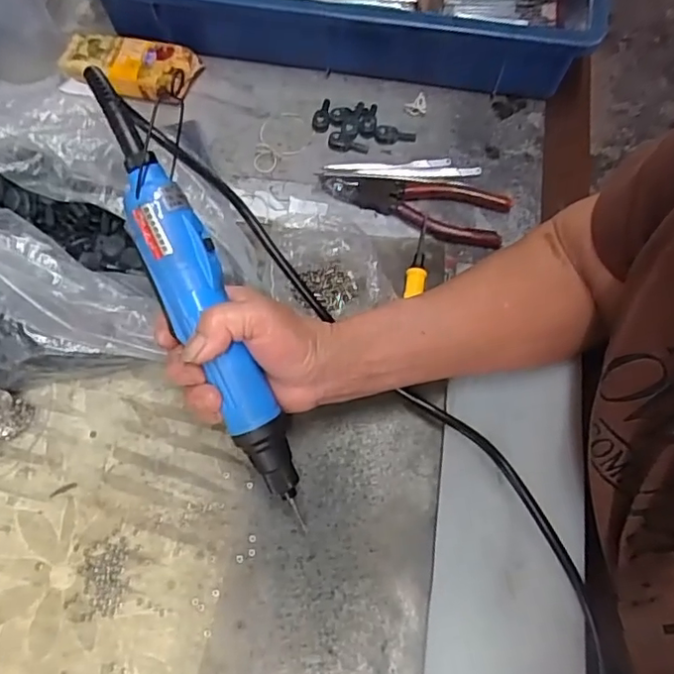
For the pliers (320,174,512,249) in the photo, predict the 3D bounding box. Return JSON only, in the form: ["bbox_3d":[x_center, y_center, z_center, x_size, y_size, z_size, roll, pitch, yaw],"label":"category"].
[{"bbox_3d":[0.061,-0.107,0.475,0.150,0.012,0.050,12,68,3],"label":"pliers"}]

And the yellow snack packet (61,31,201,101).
[{"bbox_3d":[-0.181,-0.236,0.515,0.111,0.028,0.049,8,68,1],"label":"yellow snack packet"}]

